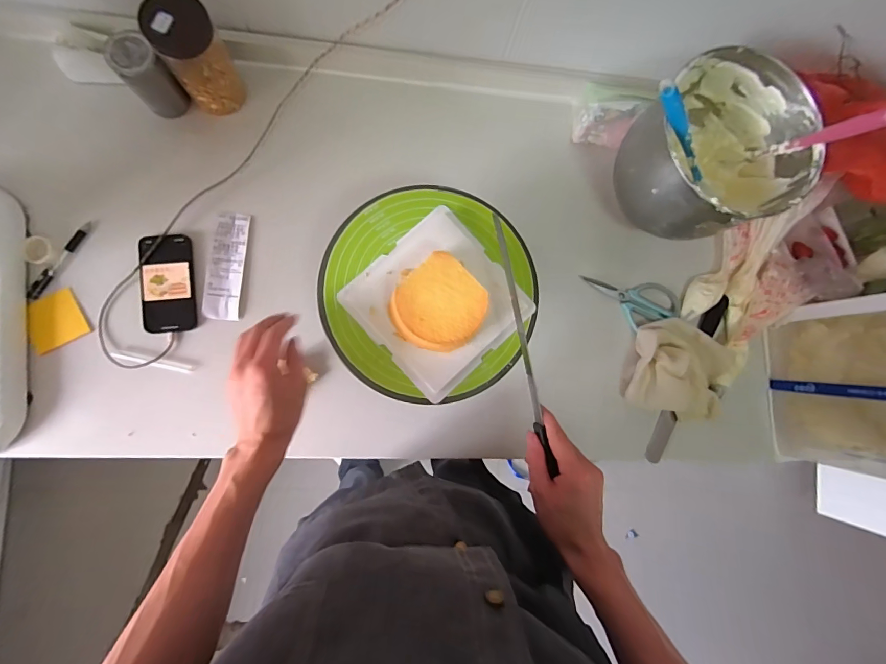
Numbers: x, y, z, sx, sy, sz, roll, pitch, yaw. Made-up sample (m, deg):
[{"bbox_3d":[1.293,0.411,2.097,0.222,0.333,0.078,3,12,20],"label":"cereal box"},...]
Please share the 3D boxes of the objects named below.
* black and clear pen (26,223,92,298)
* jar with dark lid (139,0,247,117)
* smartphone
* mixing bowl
[{"bbox_3d":[-0.571,-0.108,0.608,0.016,0.010,0.135,30,82,-4],"label":"black and clear pen"},{"bbox_3d":[-0.350,-0.393,0.585,0.082,0.133,0.084,1,85,-7],"label":"jar with dark lid"},{"bbox_3d":[-0.419,-0.073,0.621,0.075,0.011,0.147,-6,86,-8],"label":"smartphone"},{"bbox_3d":[0.383,-0.257,0.605,0.219,0.192,0.216,1,85,-7],"label":"mixing bowl"}]

